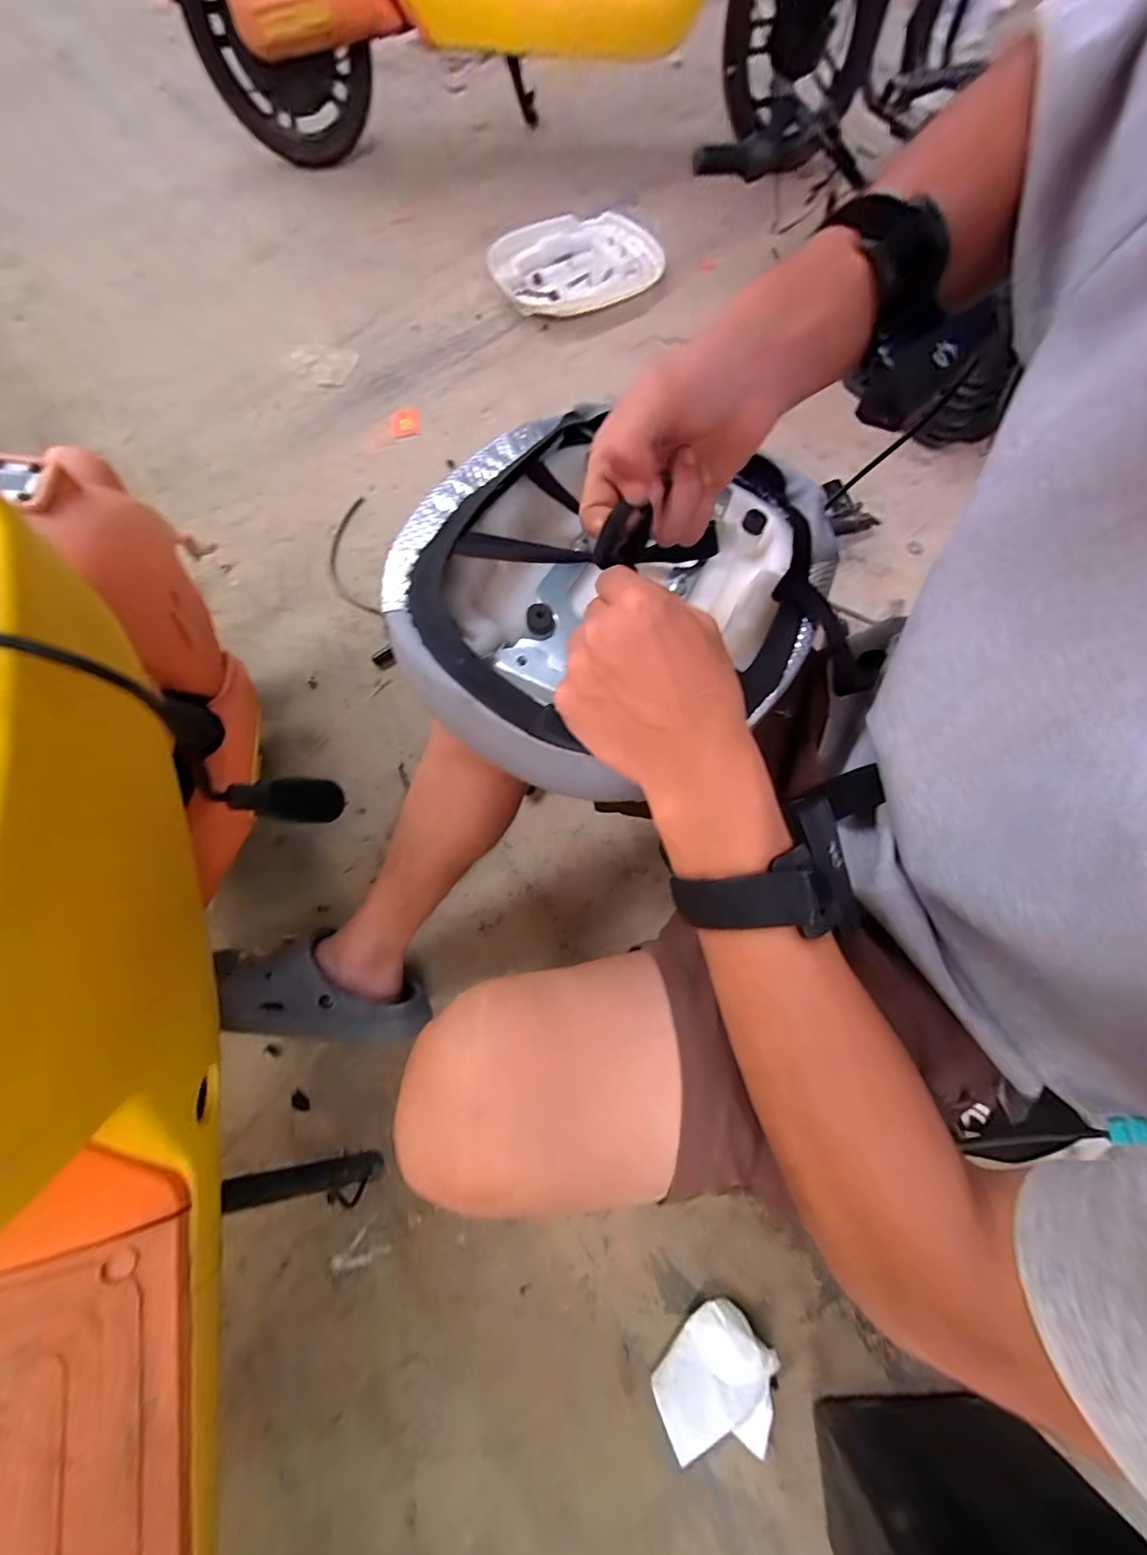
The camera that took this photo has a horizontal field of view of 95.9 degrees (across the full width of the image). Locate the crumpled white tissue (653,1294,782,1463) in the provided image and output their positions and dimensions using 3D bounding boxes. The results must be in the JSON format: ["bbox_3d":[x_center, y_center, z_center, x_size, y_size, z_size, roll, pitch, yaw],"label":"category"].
[{"bbox_3d":[0.141,0.592,0.503,0.116,0.036,0.098,-42,76,-15],"label":"crumpled white tissue"}]

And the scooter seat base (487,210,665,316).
[{"bbox_3d":[0.019,-1.122,1.128,0.376,0.048,0.272,-35,74,-13],"label":"scooter seat base"}]

